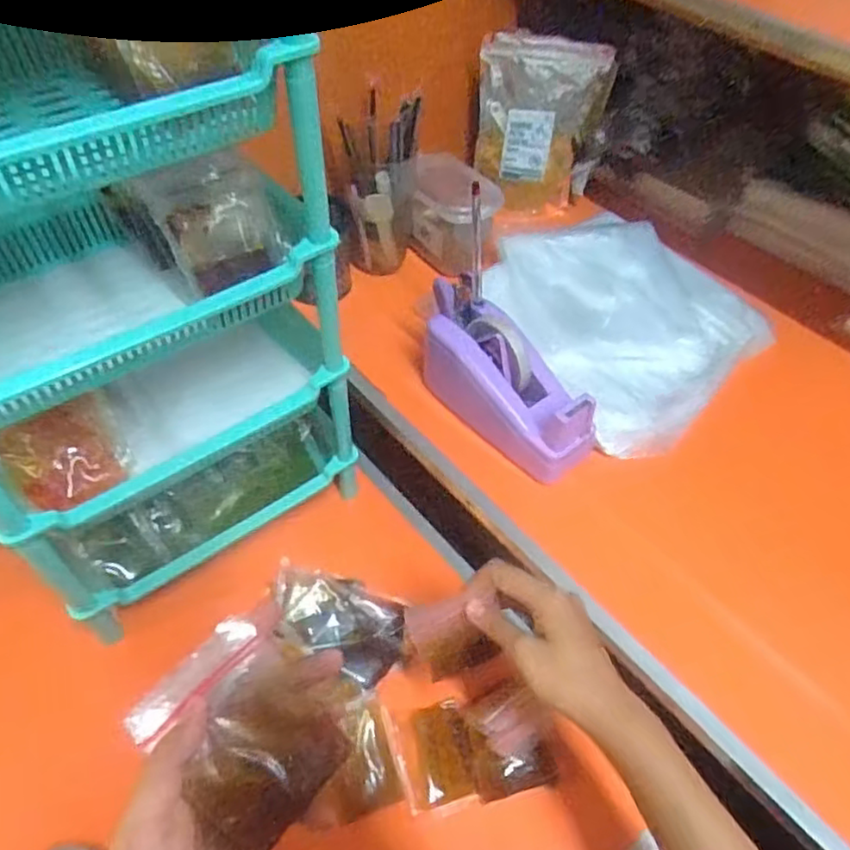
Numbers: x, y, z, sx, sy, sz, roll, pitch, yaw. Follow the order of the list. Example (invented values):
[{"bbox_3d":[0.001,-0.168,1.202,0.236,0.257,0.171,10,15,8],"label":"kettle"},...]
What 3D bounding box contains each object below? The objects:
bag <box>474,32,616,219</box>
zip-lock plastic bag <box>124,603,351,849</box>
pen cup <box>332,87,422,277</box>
[{"bbox_3d":[0.149,-0.380,0.845,0.164,0.203,0.047,2,50,-1],"label":"bag"},{"bbox_3d":[-0.085,0.152,0.328,0.083,0.014,0.092,-41,93,-22],"label":"zip-lock plastic bag"},{"bbox_3d":[-0.058,-0.277,0.764,0.078,0.187,0.071,36,57,24],"label":"pen cup"}]

